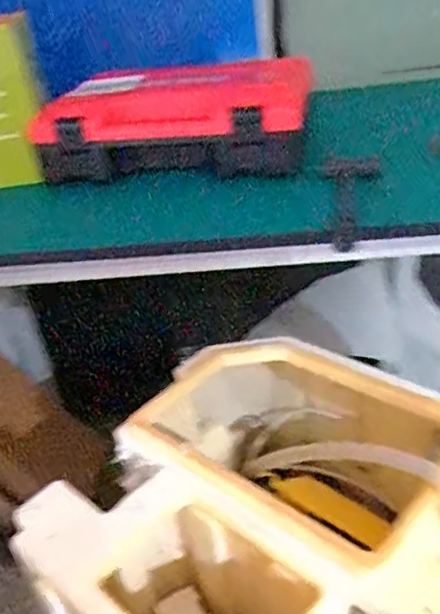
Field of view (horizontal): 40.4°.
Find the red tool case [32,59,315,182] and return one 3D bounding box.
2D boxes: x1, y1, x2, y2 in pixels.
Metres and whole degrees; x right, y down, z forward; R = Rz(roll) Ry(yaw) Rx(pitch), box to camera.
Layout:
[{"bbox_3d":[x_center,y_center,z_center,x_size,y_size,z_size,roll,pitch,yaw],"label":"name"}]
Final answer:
[{"bbox_3d":[-0.064,-0.253,0.826,0.360,0.110,0.177,3,34,15],"label":"red tool case"}]

